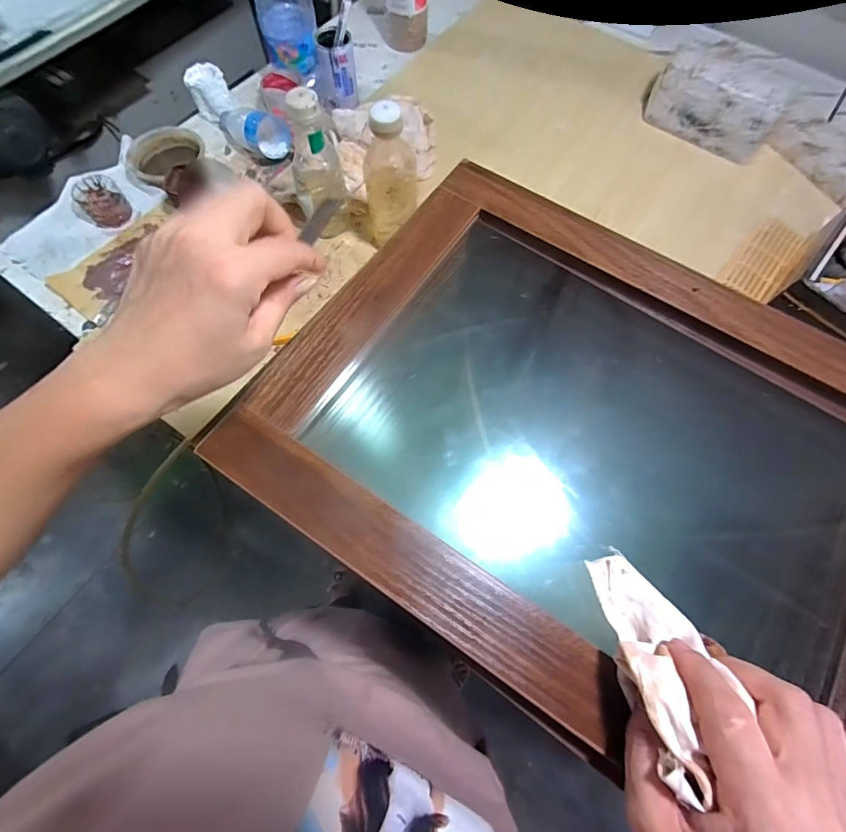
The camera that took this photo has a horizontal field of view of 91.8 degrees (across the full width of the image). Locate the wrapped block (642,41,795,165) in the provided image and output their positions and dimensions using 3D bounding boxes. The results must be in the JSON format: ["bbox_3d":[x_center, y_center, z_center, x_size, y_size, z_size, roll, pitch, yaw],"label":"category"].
[{"bbox_3d":[0.546,-0.593,0.766,0.232,0.110,0.107,35,72,12],"label":"wrapped block"}]

